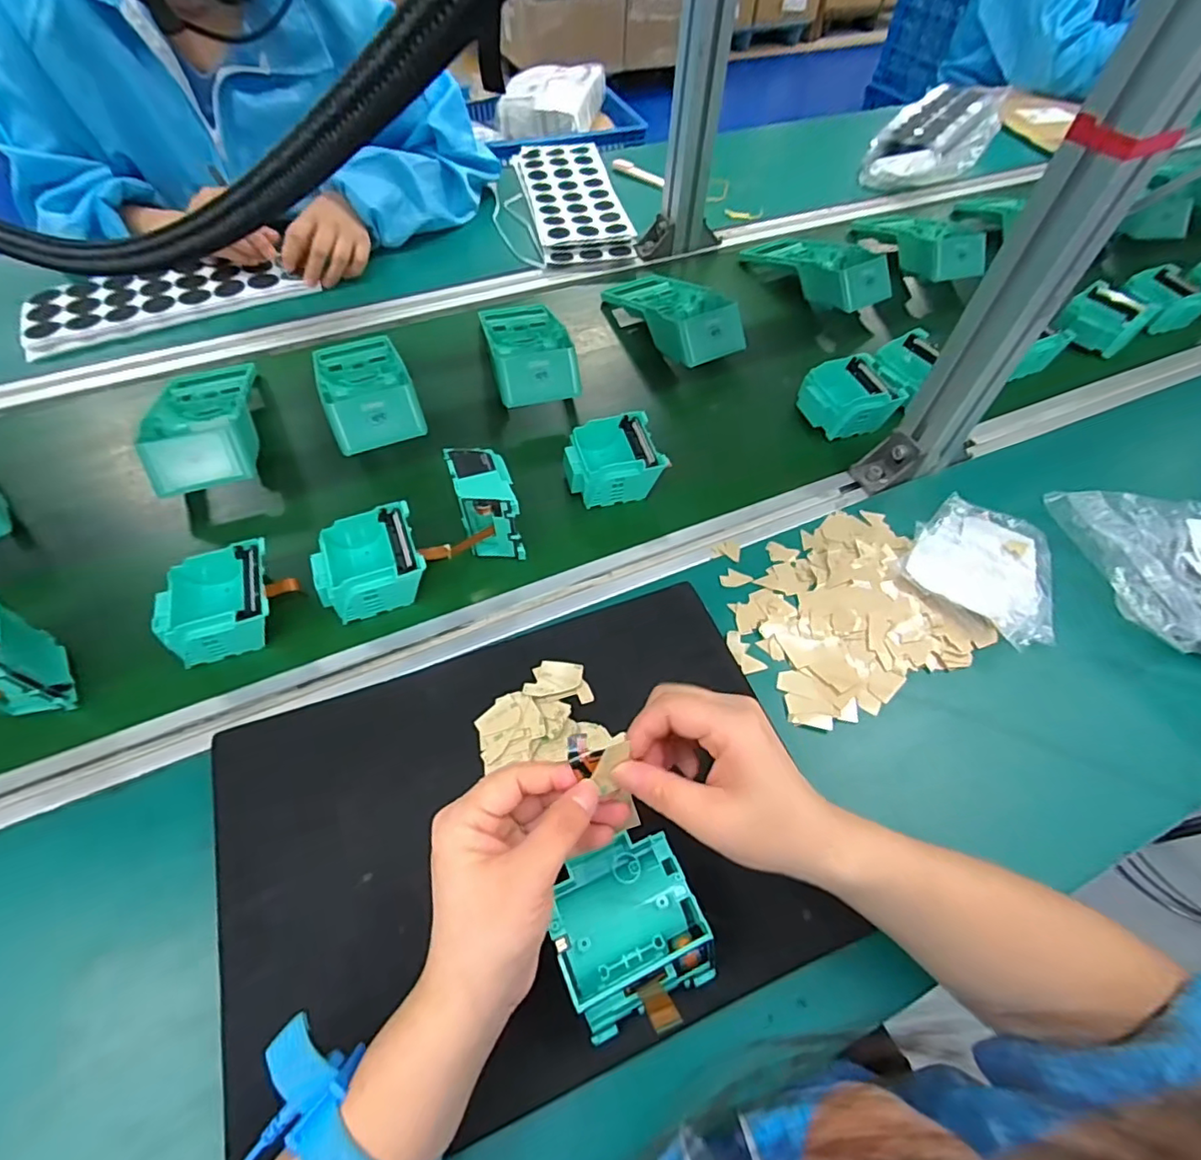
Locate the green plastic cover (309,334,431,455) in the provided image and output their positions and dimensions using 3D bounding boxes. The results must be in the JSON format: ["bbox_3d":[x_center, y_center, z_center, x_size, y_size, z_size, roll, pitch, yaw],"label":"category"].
[{"bbox_3d":[-0.232,-0.198,0.559,0.085,0.041,0.182,-20,56,-14],"label":"green plastic cover"}]

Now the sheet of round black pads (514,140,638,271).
[{"bbox_3d":[-0.042,-0.548,0.815,0.129,0.020,0.335,-9,54,-6],"label":"sheet of round black pads"}]

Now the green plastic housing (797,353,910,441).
[{"bbox_3d":[0.251,-0.185,0.574,0.092,0.042,0.080,-13,55,-9],"label":"green plastic housing"}]

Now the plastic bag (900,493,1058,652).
[{"bbox_3d":[0.318,-0.013,0.463,0.116,0.016,0.123,37,62,24],"label":"plastic bag"}]

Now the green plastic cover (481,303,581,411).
[{"bbox_3d":[-0.078,-0.252,0.598,0.089,0.040,0.182,-12,54,-8],"label":"green plastic cover"}]

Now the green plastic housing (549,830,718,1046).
[{"bbox_3d":[0.016,0.186,0.300,0.073,0.035,0.082,-22,57,-15],"label":"green plastic housing"}]

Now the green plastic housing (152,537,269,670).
[{"bbox_3d":[-0.282,0.016,0.424,0.075,0.038,0.079,-18,55,-12],"label":"green plastic housing"}]

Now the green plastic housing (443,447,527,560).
[{"bbox_3d":[-0.092,-0.058,0.460,0.043,0.076,0.071,-16,55,-11],"label":"green plastic housing"}]

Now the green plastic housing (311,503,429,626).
[{"bbox_3d":[-0.180,-0.013,0.447,0.077,0.038,0.078,-20,56,-14],"label":"green plastic housing"}]

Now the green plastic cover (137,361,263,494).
[{"bbox_3d":[-0.368,-0.157,0.522,0.087,0.049,0.199,-18,56,-13],"label":"green plastic cover"}]

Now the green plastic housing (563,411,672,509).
[{"bbox_3d":[0.010,-0.107,0.519,0.084,0.044,0.079,-15,55,-10],"label":"green plastic housing"}]

